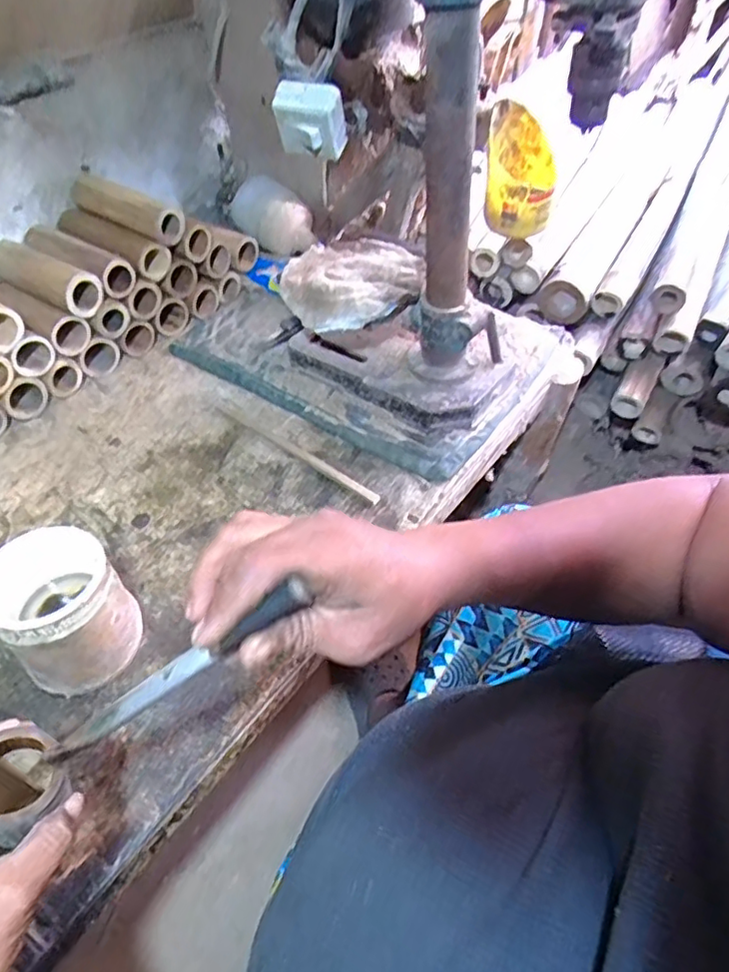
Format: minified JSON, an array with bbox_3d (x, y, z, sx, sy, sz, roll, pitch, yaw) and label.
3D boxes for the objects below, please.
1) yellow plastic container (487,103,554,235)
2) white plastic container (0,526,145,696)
[{"bbox_3d":[0.206,-0.420,0.794,0.090,0.140,0.129,9,51,8],"label":"yellow plastic container"},{"bbox_3d":[-0.256,0.113,0.518,0.103,0.129,0.087,-31,57,-22],"label":"white plastic container"}]

